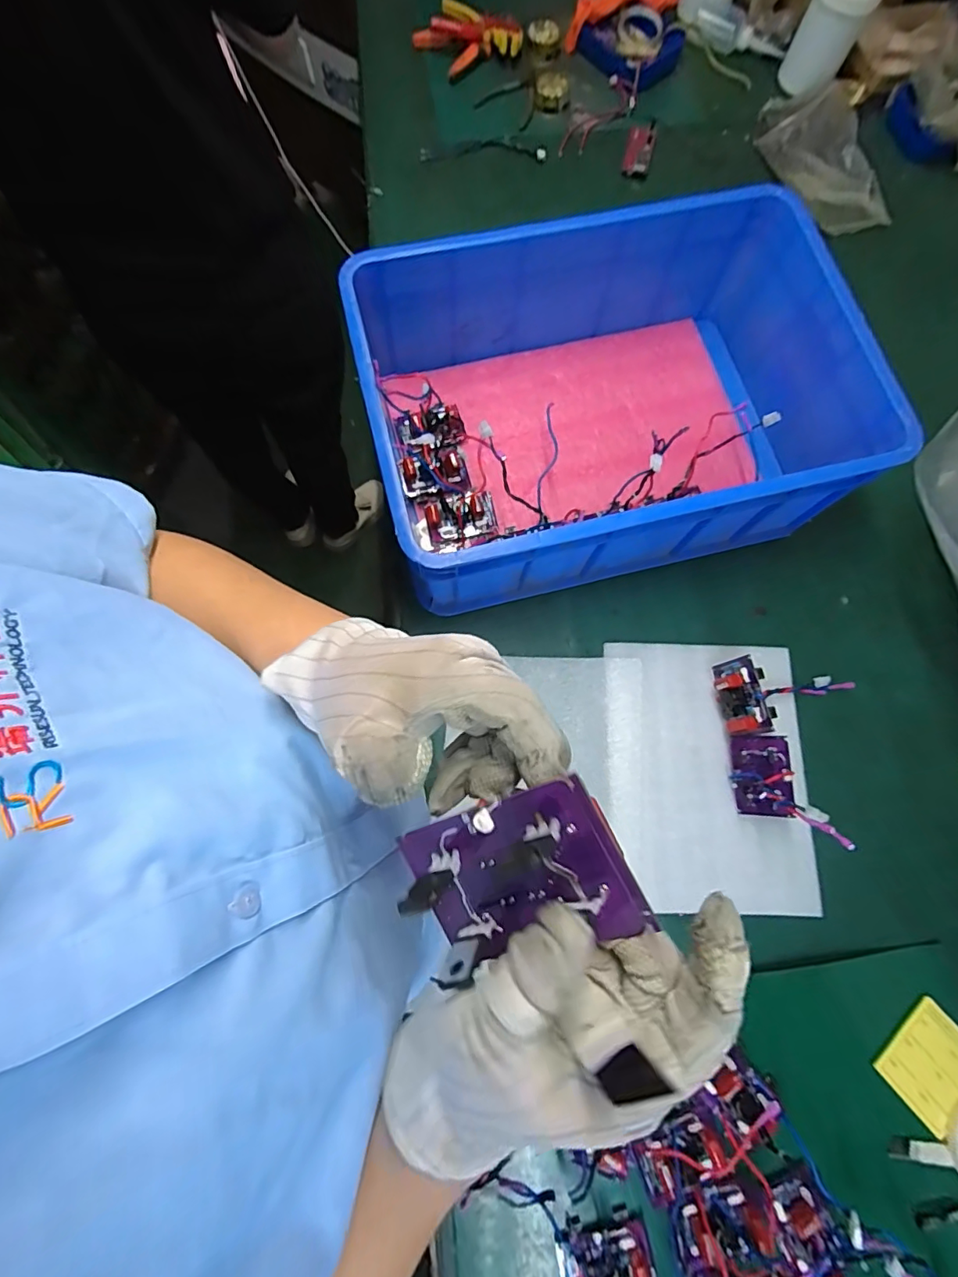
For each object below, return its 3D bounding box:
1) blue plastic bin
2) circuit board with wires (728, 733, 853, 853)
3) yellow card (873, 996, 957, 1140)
[{"bbox_3d":[0.170,-0.308,0.689,0.604,0.207,0.410,-14,76,-5],"label":"blue plastic bin"},{"bbox_3d":[0.355,0.171,0.596,0.060,0.148,0.116,3,76,0],"label":"circuit board with wires"},{"bbox_3d":[0.530,0.498,0.592,0.107,0.009,0.091,-38,79,-10],"label":"yellow card"}]

